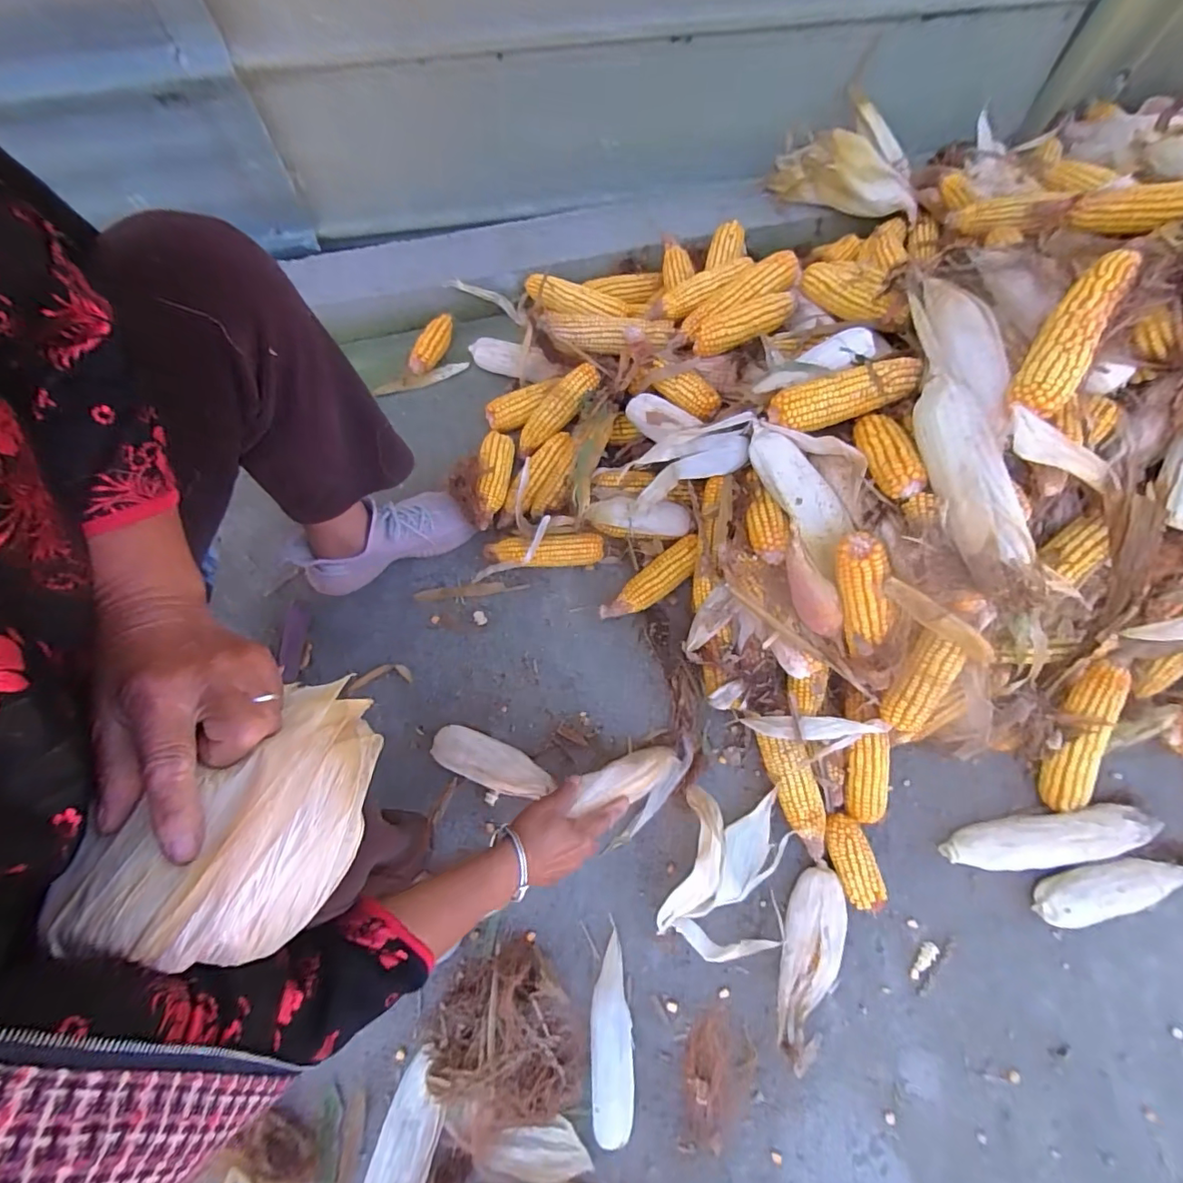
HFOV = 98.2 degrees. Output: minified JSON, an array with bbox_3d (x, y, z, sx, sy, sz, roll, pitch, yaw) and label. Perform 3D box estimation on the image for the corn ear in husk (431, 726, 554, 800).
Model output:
[{"bbox_3d":[-0.125,0.217,0.646,0.154,0.056,0.053,21,74,6],"label":"corn ear in husk"}]

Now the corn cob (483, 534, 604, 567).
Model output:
[{"bbox_3d":[-0.067,-0.053,0.733,0.164,0.045,0.041,-3,73,-2],"label":"corn cob"}]

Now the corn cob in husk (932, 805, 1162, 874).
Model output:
[{"bbox_3d":[0.569,0.304,0.634,0.270,0.048,0.058,-8,73,-3],"label":"corn cob in husk"}]

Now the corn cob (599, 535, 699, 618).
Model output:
[{"bbox_3d":[0.086,-0.011,0.721,0.165,0.043,0.049,-37,77,-11],"label":"corn cob"}]

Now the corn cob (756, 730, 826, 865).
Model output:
[{"bbox_3d":[0.253,0.248,0.638,0.046,0.056,0.157,-18,74,-6],"label":"corn cob"}]

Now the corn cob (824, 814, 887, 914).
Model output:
[{"bbox_3d":[0.315,0.326,0.625,0.046,0.047,0.102,-15,73,-5],"label":"corn cob"}]

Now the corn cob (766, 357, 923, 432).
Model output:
[{"bbox_3d":[0.288,-0.224,0.583,0.158,0.046,0.054,-12,73,-4],"label":"corn cob"}]

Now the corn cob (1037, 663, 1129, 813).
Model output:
[{"bbox_3d":[0.592,0.179,0.621,0.053,0.036,0.197,6,105,1],"label":"corn cob"}]

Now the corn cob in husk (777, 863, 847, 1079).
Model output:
[{"bbox_3d":[0.247,0.430,0.592,0.065,0.047,0.214,15,73,4],"label":"corn cob in husk"}]

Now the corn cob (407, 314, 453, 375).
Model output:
[{"bbox_3d":[-0.261,-0.406,0.840,0.037,0.036,0.108,33,89,9],"label":"corn cob"}]

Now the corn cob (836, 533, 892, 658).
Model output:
[{"bbox_3d":[0.287,0.008,0.542,0.043,0.046,0.138,-17,112,-6],"label":"corn cob"}]

